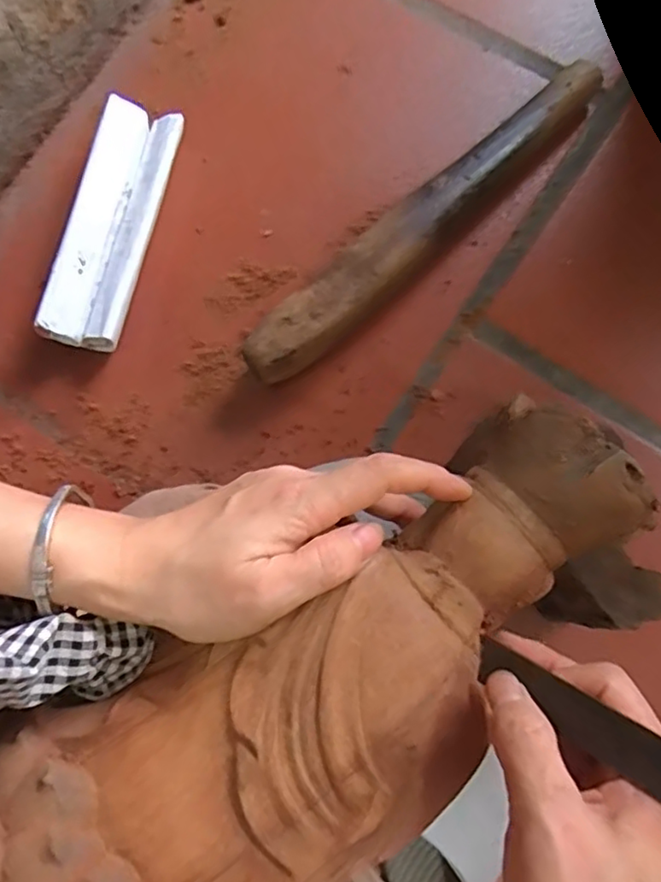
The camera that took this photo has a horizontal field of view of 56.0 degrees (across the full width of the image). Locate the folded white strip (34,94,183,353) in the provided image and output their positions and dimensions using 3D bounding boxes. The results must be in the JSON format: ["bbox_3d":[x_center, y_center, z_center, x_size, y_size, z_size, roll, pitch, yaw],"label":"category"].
[{"bbox_3d":[-0.183,-0.183,0.527,0.062,0.043,0.212,9,76,4],"label":"folded white strip"}]

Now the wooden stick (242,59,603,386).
[{"bbox_3d":[0.088,-0.185,0.520,0.401,0.053,0.050,-42,78,-9],"label":"wooden stick"}]

